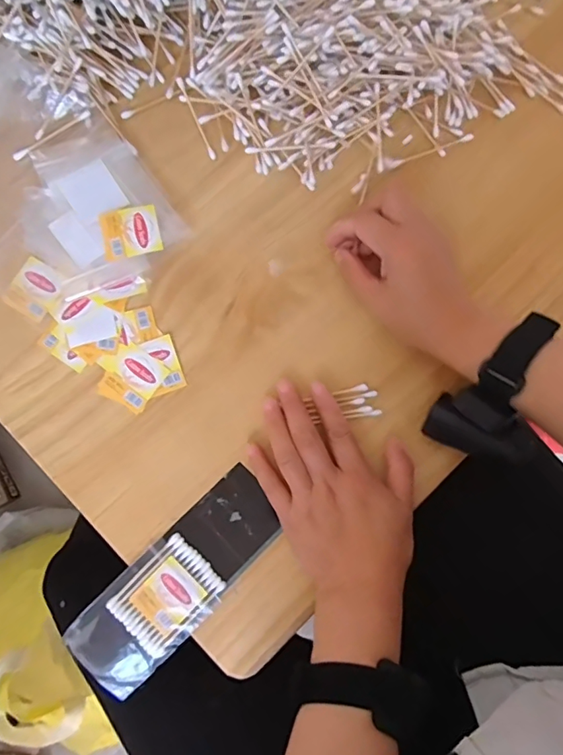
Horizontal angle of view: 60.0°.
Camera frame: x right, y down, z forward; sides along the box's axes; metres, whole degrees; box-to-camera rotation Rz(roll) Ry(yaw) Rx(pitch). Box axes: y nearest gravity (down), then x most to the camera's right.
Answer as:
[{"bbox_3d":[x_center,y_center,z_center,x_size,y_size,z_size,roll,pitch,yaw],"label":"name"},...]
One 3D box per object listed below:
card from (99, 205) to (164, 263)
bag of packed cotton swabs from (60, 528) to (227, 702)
[{"bbox_3d":[-0.116,-0.112,0.375,0.043,0.004,0.038,-12,82,-4],"label":"card"},{"bbox_3d":[-0.099,0.174,0.357,0.114,0.019,0.065,-43,85,-4],"label":"bag of packed cotton swabs"}]

